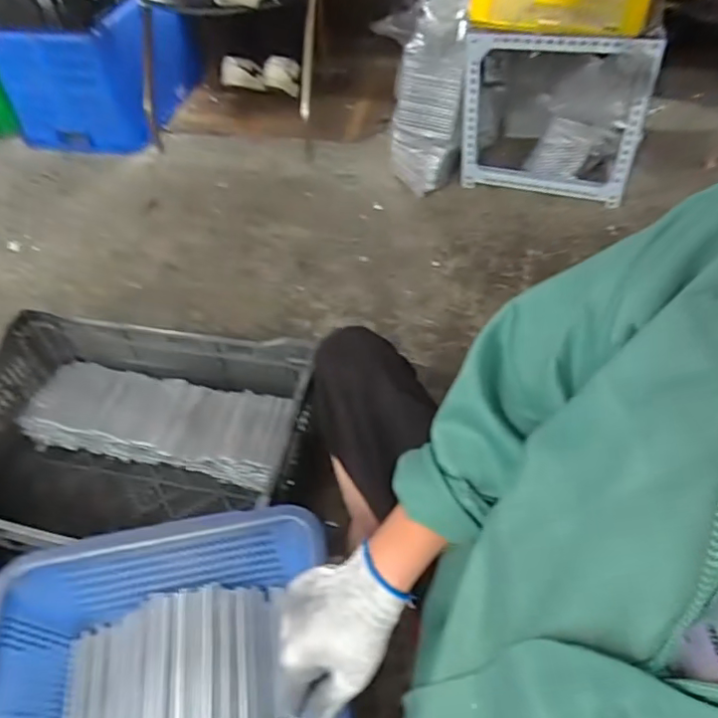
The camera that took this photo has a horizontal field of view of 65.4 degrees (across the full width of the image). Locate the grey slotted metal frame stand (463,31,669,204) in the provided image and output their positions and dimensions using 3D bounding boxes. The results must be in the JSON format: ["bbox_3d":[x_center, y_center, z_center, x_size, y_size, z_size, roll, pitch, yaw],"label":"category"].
[{"bbox_3d":[0.565,-0.801,1.639,0.453,0.428,0.545,10,50,10],"label":"grey slotted metal frame stand"}]

